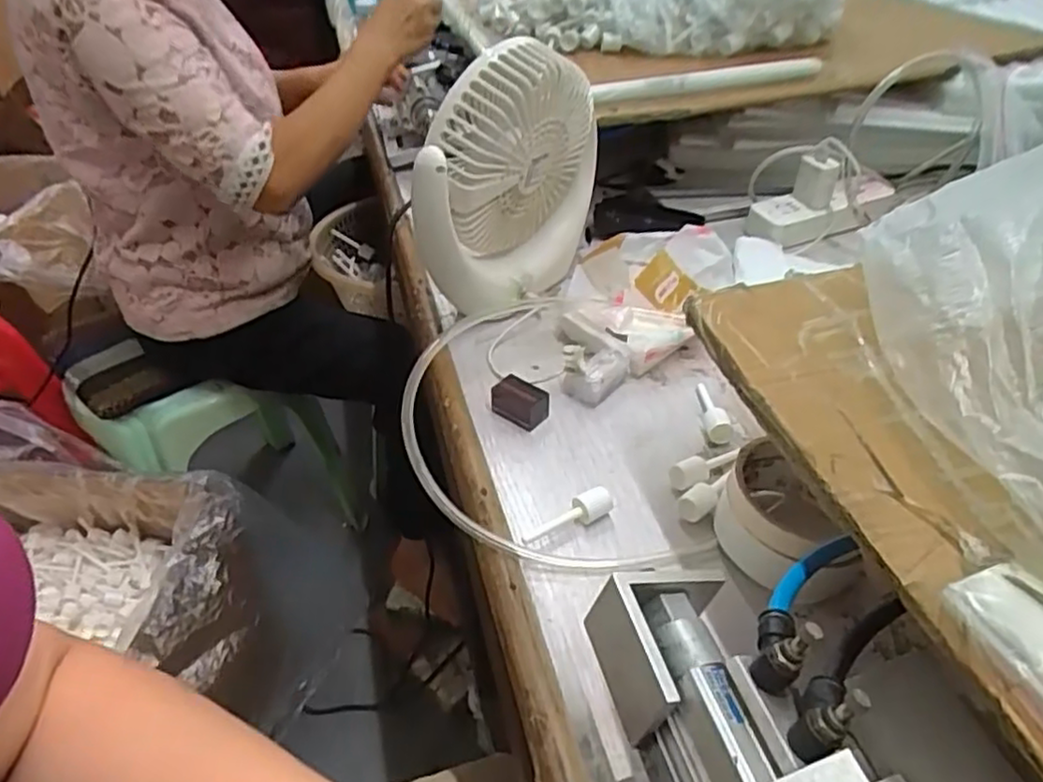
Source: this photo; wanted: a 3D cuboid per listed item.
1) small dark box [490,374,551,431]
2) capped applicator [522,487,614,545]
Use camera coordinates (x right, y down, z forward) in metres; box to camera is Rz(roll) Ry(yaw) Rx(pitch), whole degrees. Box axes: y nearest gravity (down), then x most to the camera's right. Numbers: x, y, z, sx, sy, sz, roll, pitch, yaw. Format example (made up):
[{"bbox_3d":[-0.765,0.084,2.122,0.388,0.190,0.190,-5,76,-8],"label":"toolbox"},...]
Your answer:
[{"bbox_3d":[-0.003,0.008,0.524,0.043,0.025,0.024,28,49,31],"label":"small dark box"},{"bbox_3d":[0.029,0.080,0.440,0.064,0.017,0.013,-22,44,-21],"label":"capped applicator"}]

